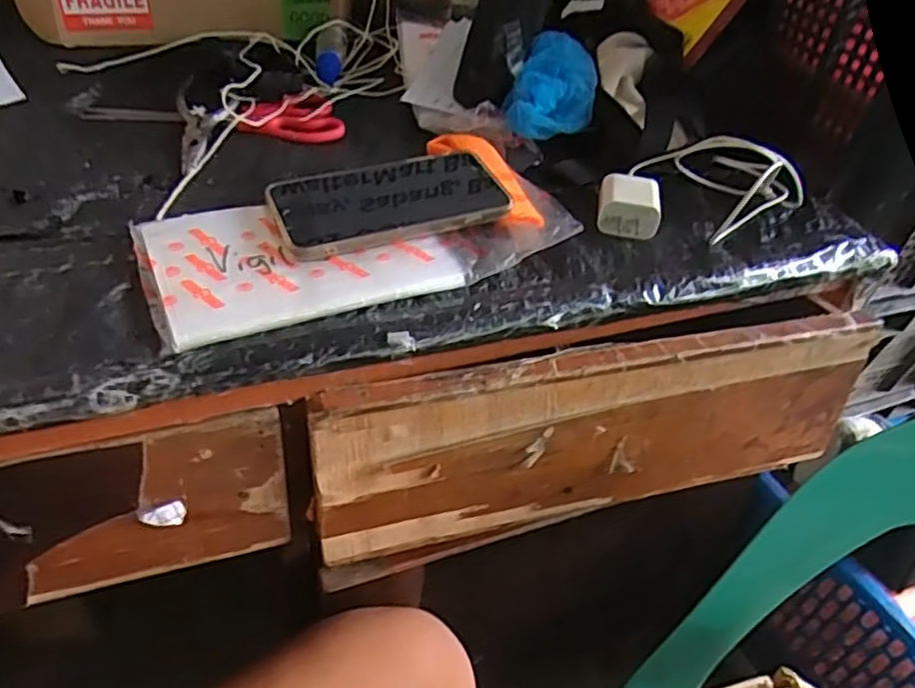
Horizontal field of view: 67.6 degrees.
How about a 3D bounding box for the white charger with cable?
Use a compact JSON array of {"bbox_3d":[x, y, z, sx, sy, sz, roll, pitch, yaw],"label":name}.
[{"bbox_3d":[0.189,-0.123,0.523,0.186,0.057,0.101,-15,44,-24],"label":"white charger with cable"}]

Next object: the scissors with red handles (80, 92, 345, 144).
[{"bbox_3d":[-0.194,-0.182,0.551,0.192,0.017,0.062,-7,42,-16],"label":"scissors with red handles"}]

